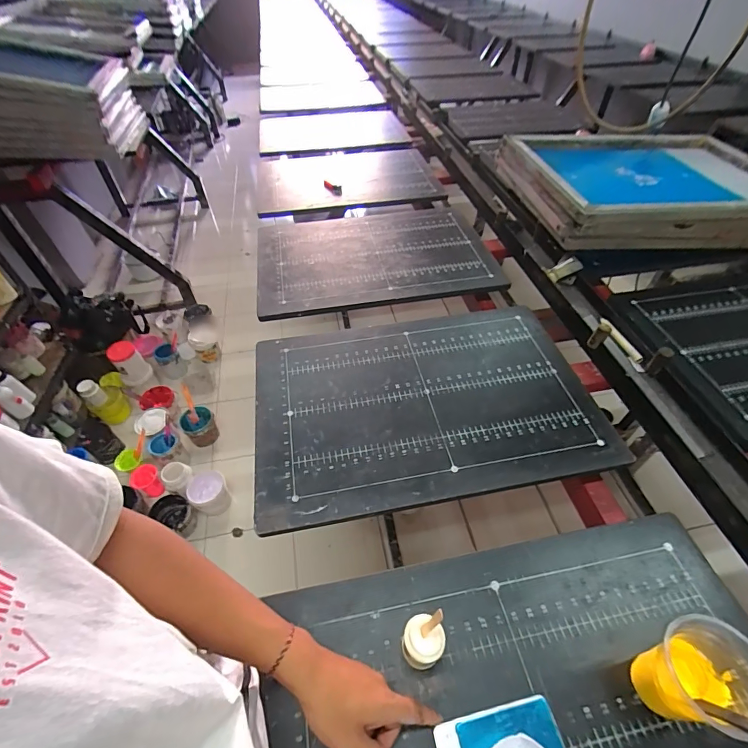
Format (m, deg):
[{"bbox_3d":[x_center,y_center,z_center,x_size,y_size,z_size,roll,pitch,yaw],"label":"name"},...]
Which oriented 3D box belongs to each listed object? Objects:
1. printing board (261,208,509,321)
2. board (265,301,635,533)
[{"bbox_3d":[-0.013,-0.326,1.005,0.567,0.029,0.422,-9,51,-5],"label":"printing board"},{"bbox_3d":[0.080,0.041,0.707,0.574,0.019,0.389,-9,51,-5],"label":"board"}]

